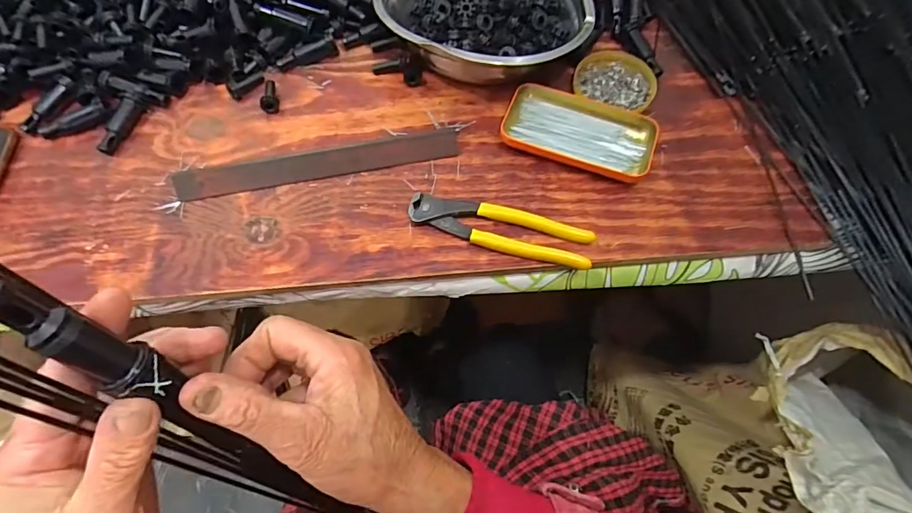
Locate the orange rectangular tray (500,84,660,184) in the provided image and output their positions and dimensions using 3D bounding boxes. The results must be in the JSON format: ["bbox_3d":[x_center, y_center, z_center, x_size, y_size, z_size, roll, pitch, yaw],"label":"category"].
[{"bbox_3d":[0.122,-0.127,0.462,0.141,0.018,0.083,18,67,8],"label":"orange rectangular tray"}]

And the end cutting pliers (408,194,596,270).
[{"bbox_3d":[0.039,-0.025,0.420,0.162,0.017,0.038,16,67,7],"label":"end cutting pliers"}]

